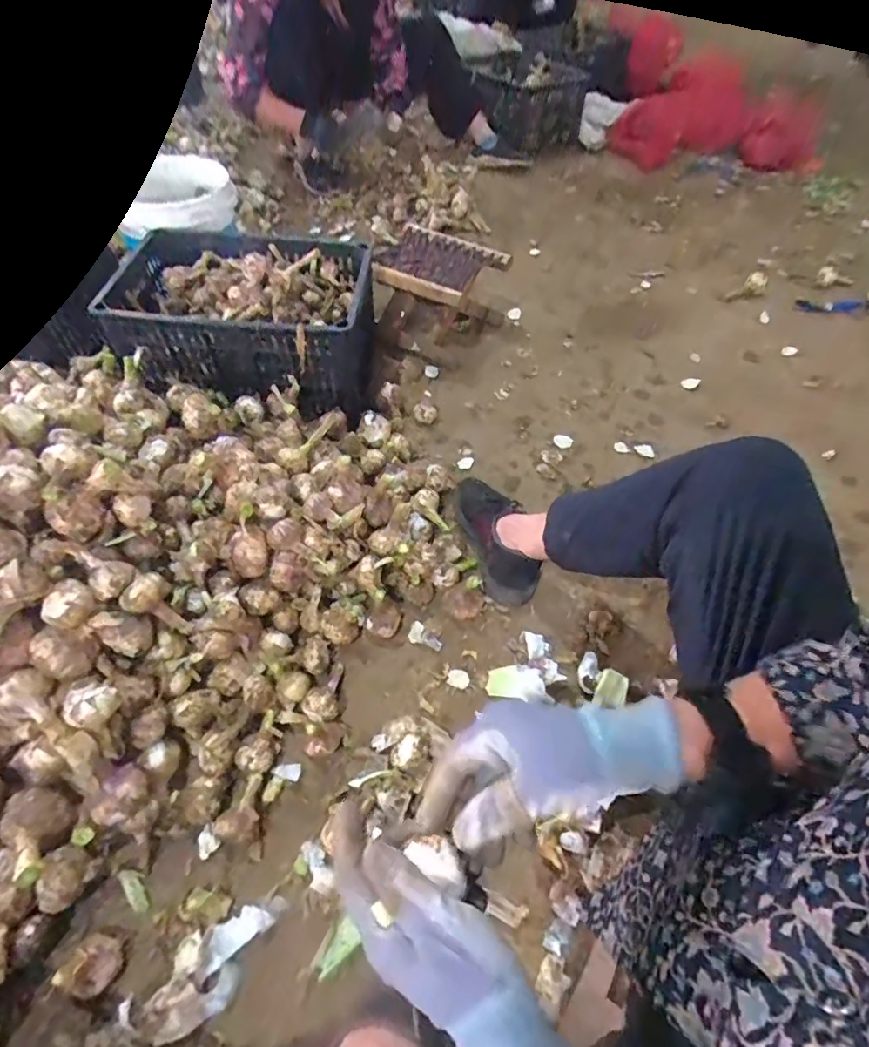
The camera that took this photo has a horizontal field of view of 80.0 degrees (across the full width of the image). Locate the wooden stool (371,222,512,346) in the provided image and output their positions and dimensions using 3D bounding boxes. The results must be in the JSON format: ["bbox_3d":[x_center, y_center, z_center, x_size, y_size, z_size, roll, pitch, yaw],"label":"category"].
[{"bbox_3d":[0.000,-0.526,1.187,0.251,0.169,0.235,21,56,14],"label":"wooden stool"}]

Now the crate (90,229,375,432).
[{"bbox_3d":[-0.357,-0.398,1.007,0.450,0.183,0.362,4,53,0],"label":"crate"}]

